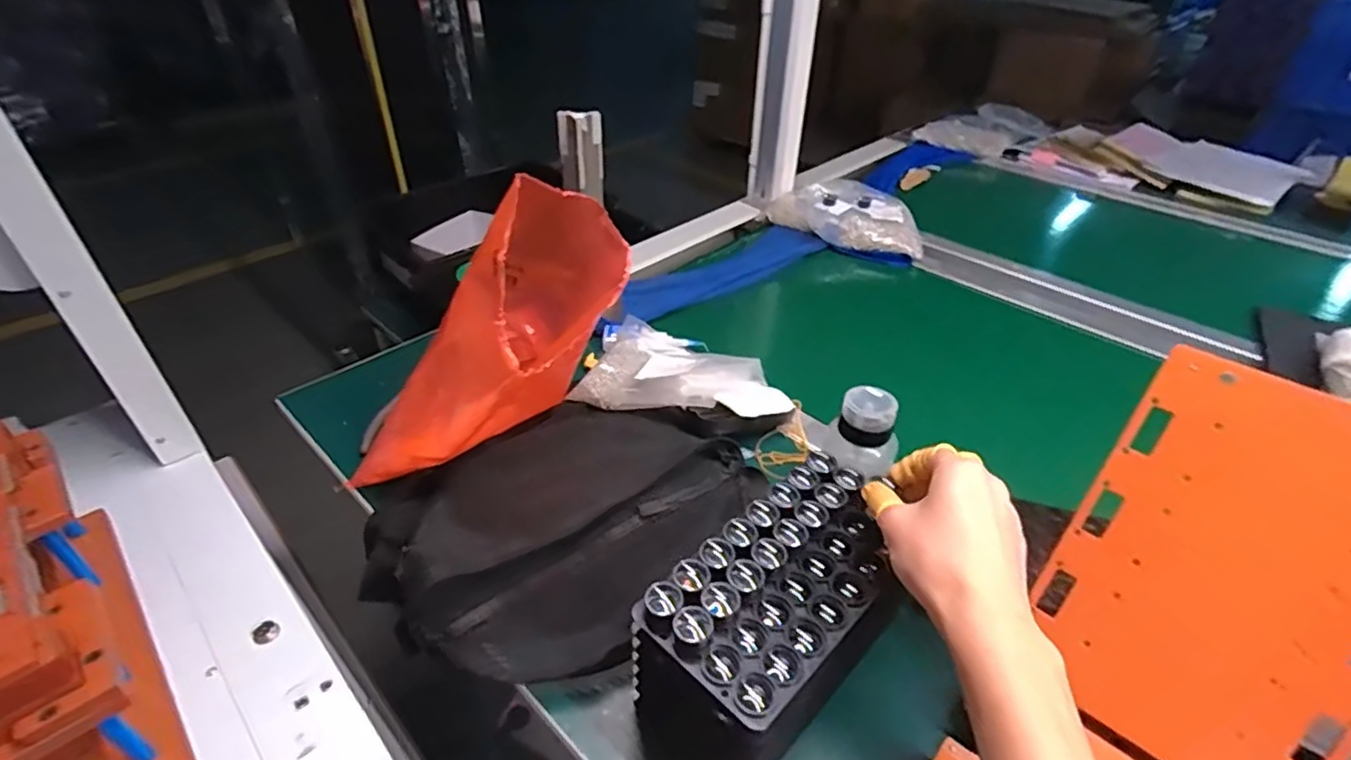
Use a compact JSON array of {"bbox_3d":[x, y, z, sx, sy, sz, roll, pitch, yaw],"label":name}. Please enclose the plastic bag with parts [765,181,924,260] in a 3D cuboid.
[{"bbox_3d":[0.276,-0.273,1.053,0.244,0.047,0.169,10,39,11],"label":"plastic bag with parts"}]

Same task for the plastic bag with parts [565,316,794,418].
[{"bbox_3d":[0.015,-0.009,0.700,0.213,0.041,0.148,13,39,14],"label":"plastic bag with parts"}]

